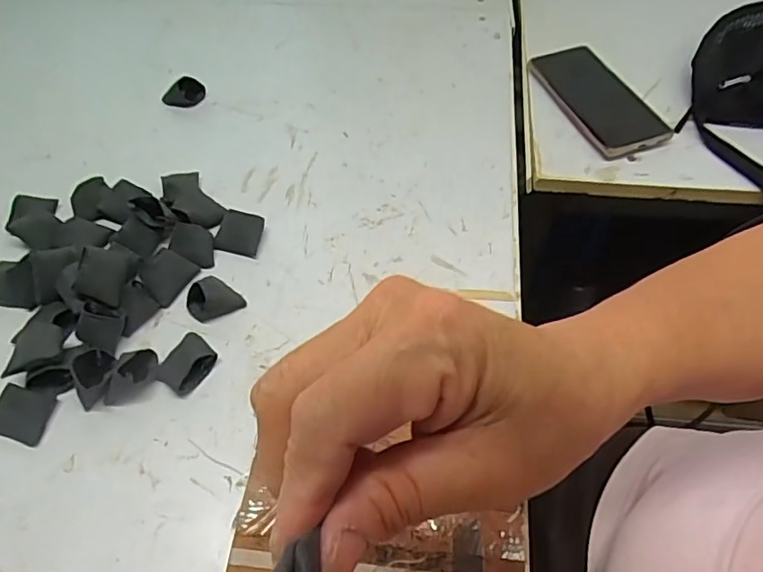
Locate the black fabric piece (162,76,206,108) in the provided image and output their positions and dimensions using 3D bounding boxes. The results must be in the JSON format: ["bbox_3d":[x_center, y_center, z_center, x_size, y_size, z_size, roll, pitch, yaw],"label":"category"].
[{"bbox_3d":[-0.214,-0.210,0.599,0.044,0.026,0.019,-16,57,-9],"label":"black fabric piece"}]

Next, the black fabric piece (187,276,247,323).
[{"bbox_3d":[-0.136,0.009,0.446,0.037,0.026,0.035,33,63,22],"label":"black fabric piece"}]

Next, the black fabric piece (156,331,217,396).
[{"bbox_3d":[-0.147,0.057,0.422,0.036,0.015,0.042,29,61,20],"label":"black fabric piece"}]

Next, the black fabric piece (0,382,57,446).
[{"bbox_3d":[-0.261,0.092,0.404,0.041,0.011,0.035,9,56,8],"label":"black fabric piece"}]

